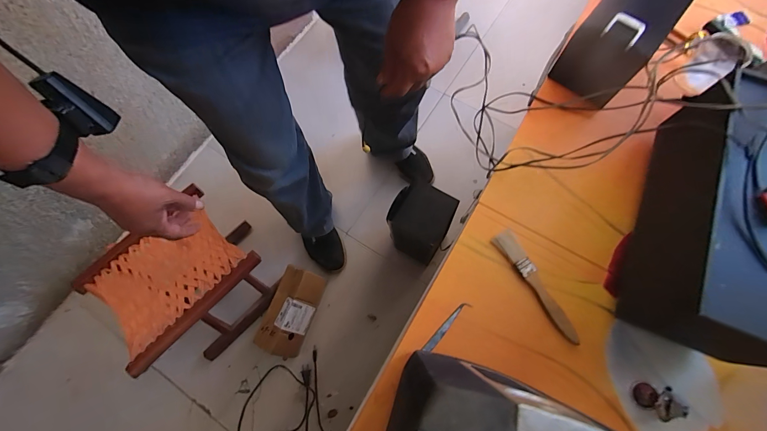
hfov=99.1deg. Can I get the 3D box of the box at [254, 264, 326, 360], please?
[{"bbox_3d":[-0.251,0.257,0.880,0.114,0.101,0.218,18,74,8],"label":"box"}]

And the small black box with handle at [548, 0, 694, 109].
[{"bbox_3d":[0.324,-0.246,0.459,0.096,0.096,0.156,40,78,13],"label":"small black box with handle"}]

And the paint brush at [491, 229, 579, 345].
[{"bbox_3d":[0.192,0.083,0.406,0.027,0.013,0.149,-32,74,-8],"label":"paint brush"}]

